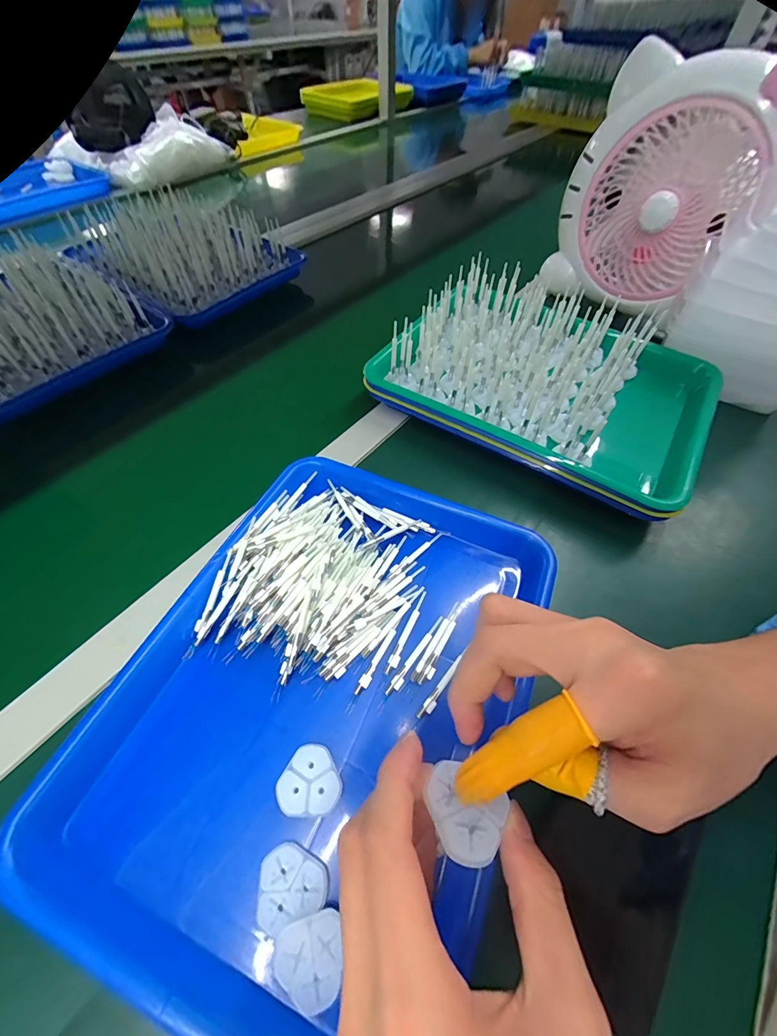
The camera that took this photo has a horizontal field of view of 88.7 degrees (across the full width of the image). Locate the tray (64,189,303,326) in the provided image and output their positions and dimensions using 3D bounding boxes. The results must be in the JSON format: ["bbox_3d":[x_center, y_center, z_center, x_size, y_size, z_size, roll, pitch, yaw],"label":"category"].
[{"bbox_3d":[-0.310,-0.411,0.607,0.276,0.066,0.232,32,60,19],"label":"tray"}]

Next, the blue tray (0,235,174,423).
[{"bbox_3d":[-0.455,-0.258,0.496,0.279,0.058,0.249,35,61,21],"label":"blue tray"}]

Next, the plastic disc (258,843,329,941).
[{"bbox_3d":[-0.053,0.197,0.216,0.036,0.013,0.032,-22,58,-16],"label":"plastic disc"}]

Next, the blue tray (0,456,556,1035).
[{"bbox_3d":[-0.038,0.103,0.272,0.239,0.040,0.324,23,57,14],"label":"blue tray"}]

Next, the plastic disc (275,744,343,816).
[{"bbox_3d":[-0.047,0.161,0.242,0.036,0.009,0.036,1,55,-1],"label":"plastic disc"}]

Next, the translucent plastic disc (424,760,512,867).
[{"bbox_3d":[0.031,0.125,0.169,0.034,0.007,0.030,31,60,19],"label":"translucent plastic disc"}]

